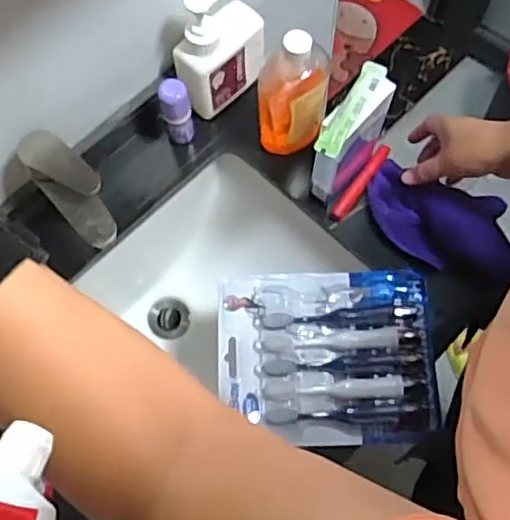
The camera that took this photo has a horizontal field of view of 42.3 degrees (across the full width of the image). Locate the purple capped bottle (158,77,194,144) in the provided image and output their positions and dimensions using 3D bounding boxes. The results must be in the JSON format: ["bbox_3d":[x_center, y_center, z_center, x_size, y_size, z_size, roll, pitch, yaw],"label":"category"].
[{"bbox_3d":[-0.095,-0.179,0.793,0.031,0.095,0.029,-15,69,-4],"label":"purple capped bottle"}]

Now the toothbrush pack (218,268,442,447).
[{"bbox_3d":[0.078,0.102,0.727,0.230,0.021,0.187,-2,69,1],"label":"toothbrush pack"}]

